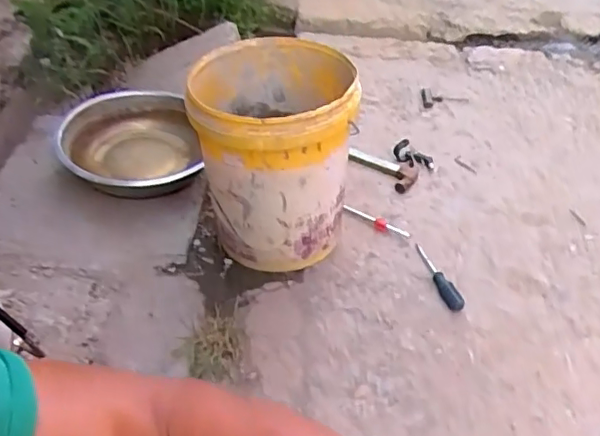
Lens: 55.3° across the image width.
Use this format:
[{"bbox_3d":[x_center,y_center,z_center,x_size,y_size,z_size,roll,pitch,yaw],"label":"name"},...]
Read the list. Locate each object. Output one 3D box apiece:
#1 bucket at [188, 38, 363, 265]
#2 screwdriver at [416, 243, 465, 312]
[{"bbox_3d":[-0.059,-0.117,1.151,0.301,0.370,0.322,3,40,-1],"label":"bucket"},{"bbox_3d":[0.282,0.110,1.176,0.034,0.027,0.185,-10,42,-16],"label":"screwdriver"}]

